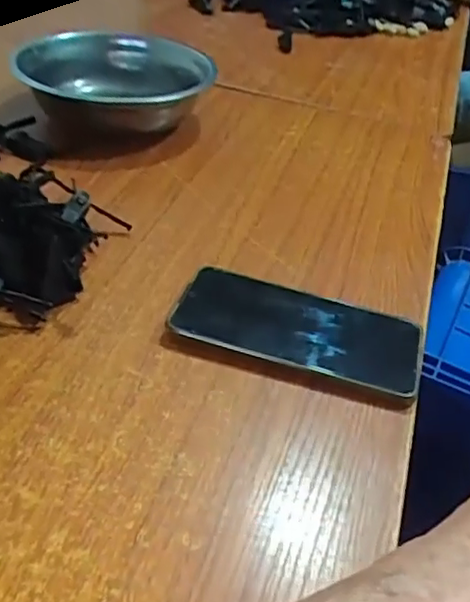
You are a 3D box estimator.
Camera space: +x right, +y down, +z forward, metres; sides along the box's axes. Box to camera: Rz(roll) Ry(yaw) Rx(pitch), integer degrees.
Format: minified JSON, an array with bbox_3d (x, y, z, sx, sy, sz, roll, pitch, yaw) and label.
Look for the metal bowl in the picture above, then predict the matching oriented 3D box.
[{"bbox_3d":[-0.125,-0.235,0.680,0.179,0.069,0.191,5,38,-4],"label":"metal bowl"}]

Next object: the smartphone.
[{"bbox_3d":[0.043,0.018,0.423,0.162,0.016,0.078,14,39,9],"label":"smartphone"}]

